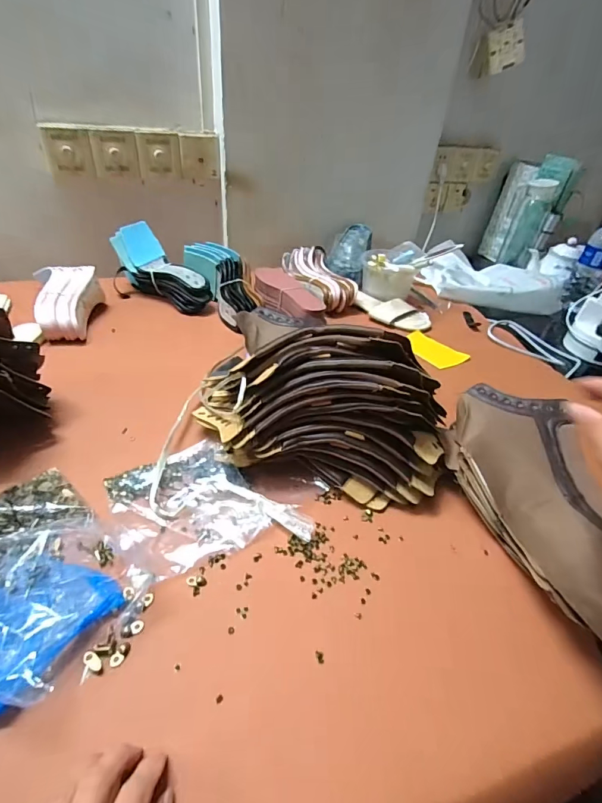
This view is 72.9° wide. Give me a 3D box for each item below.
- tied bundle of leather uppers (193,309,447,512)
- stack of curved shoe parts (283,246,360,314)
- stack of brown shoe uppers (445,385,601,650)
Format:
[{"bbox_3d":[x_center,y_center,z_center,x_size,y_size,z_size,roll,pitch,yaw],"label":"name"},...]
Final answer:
[{"bbox_3d":[0.020,0.006,0.491,0.318,0.158,0.129,11,39,4],"label":"tied bundle of leather uppers"},{"bbox_3d":[0.041,-0.273,0.897,0.115,0.064,0.188,-17,44,-26],"label":"stack of curved shoe parts"},{"bbox_3d":[0.268,0.110,0.434,0.139,0.071,0.313,-2,43,-12],"label":"stack of brown shoe uppers"}]

